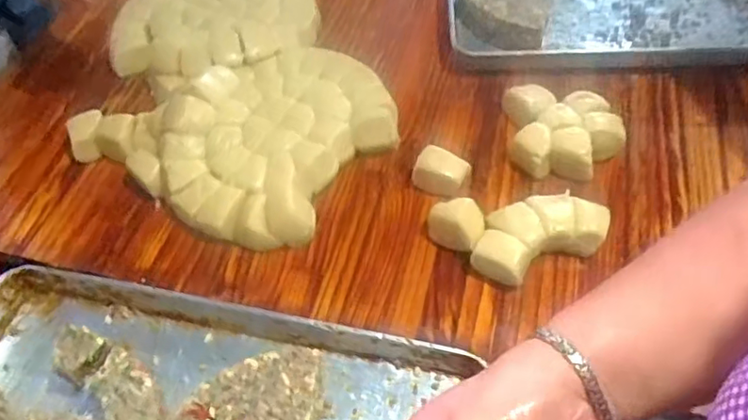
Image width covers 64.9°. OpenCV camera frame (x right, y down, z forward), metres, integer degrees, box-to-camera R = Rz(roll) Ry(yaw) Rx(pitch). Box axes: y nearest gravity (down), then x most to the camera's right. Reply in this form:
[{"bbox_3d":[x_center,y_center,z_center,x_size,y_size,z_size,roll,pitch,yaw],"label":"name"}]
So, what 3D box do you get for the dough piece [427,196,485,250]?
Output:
[{"bbox_3d":[0.098,0.017,0.701,0.064,0.050,0.047,18,58,15],"label":"dough piece"}]

